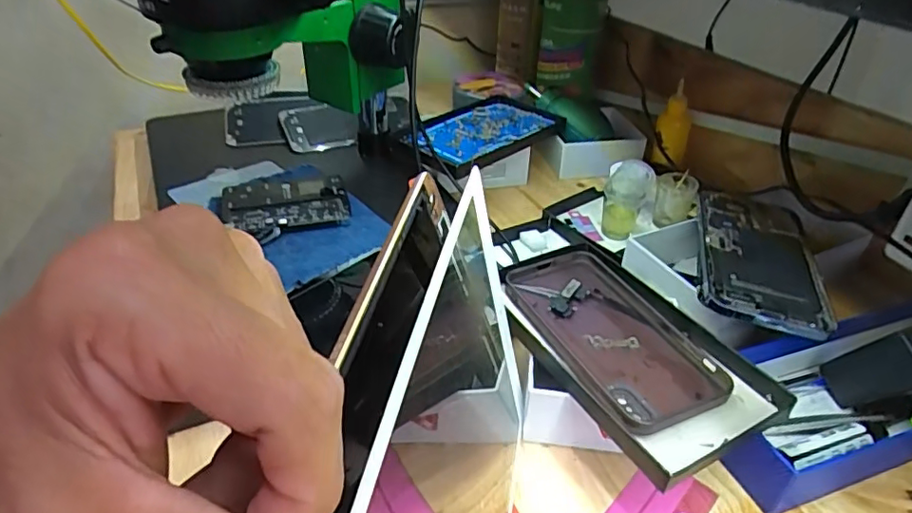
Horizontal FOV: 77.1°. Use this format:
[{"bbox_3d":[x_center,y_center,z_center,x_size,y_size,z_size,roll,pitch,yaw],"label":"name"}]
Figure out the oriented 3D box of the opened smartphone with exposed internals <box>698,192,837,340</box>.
[{"bbox_3d":[0.219,-0.001,0.416,0.080,0.009,0.152,14,40,11],"label":"opened smartphone with exposed internals"}]

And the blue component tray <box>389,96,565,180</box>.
[{"bbox_3d":[0.030,-0.131,0.607,0.179,0.025,0.097,-25,43,-32],"label":"blue component tray"}]

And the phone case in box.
[{"bbox_3d":[0.100,0.053,0.349,0.098,0.020,0.171,-18,40,-24],"label":"phone case in box"}]

